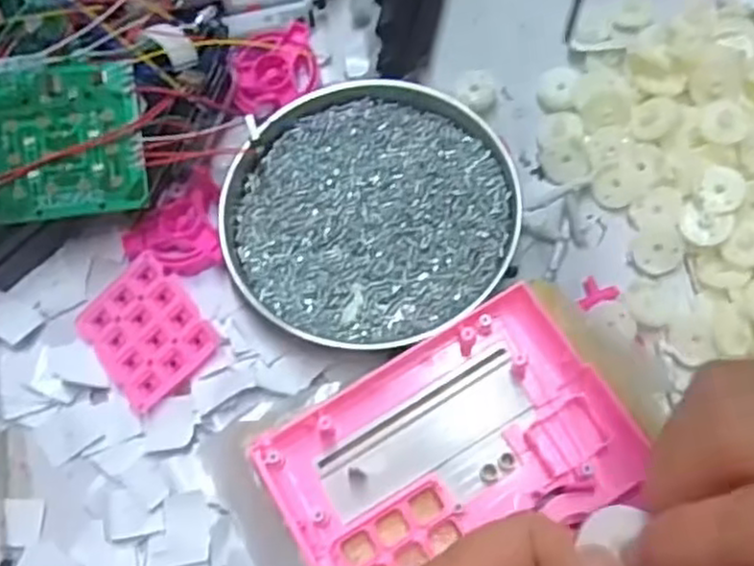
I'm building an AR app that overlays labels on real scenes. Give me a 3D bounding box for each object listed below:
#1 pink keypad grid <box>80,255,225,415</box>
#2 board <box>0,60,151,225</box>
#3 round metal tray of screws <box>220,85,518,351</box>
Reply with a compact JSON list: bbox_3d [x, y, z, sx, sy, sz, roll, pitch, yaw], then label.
[{"bbox_3d":[-0.107,0.022,0.344,0.050,0.012,0.060,-40,75,-11],"label":"pink keypad grid"},{"bbox_3d":[-0.145,-0.066,0.337,0.072,0.005,0.072,-7,91,-3],"label":"board"},{"bbox_3d":[-0.004,-0.037,0.350,0.134,0.014,0.130,-1,72,2],"label":"round metal tray of screws"}]

